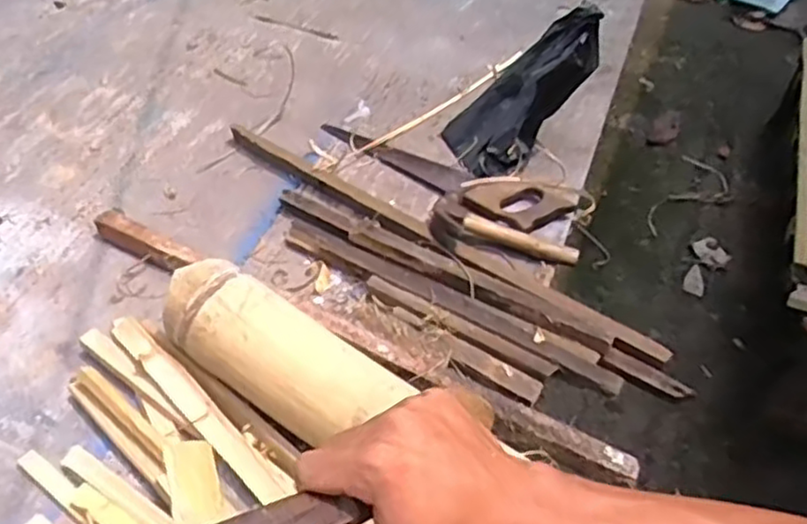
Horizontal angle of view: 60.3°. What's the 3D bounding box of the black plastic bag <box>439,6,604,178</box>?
[{"bbox_3d":[0.199,-0.260,1.084,0.090,0.293,0.130,18,32,-48],"label":"black plastic bag"}]

